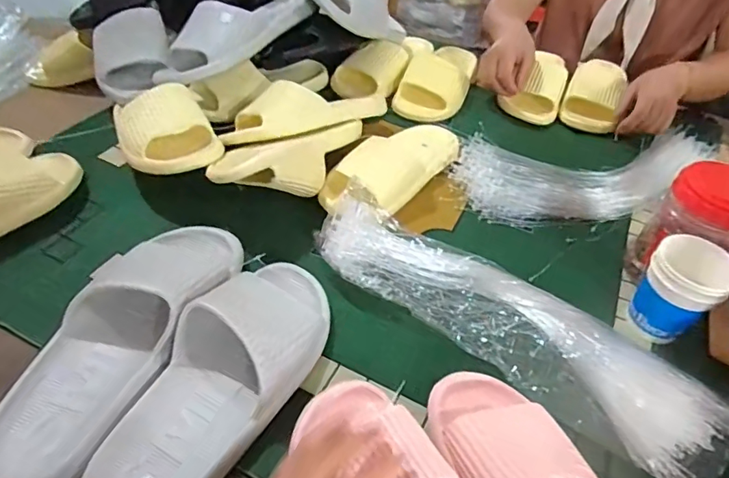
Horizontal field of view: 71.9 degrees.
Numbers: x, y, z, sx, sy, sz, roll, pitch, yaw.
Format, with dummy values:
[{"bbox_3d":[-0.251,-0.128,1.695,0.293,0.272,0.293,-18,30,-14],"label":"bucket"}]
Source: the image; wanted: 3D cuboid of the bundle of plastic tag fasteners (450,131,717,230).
[{"bbox_3d":[0.329,-0.097,0.718,0.412,0.030,0.166,-4,45,-9],"label":"bundle of plastic tag fasteners"}]

